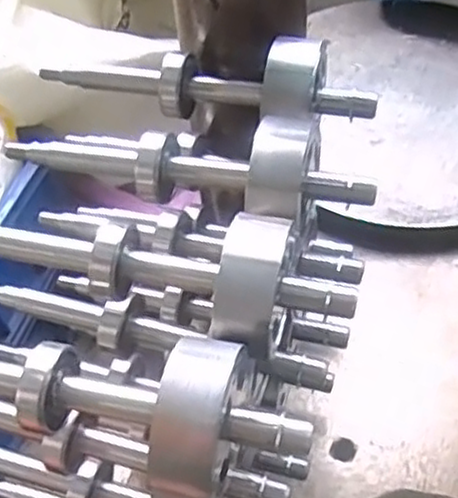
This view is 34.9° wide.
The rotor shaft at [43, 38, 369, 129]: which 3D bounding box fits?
[{"bbox_3d":[-0.012,-0.082,0.335,0.155,0.036,0.038,17,55,17],"label":"rotor shaft"}]

